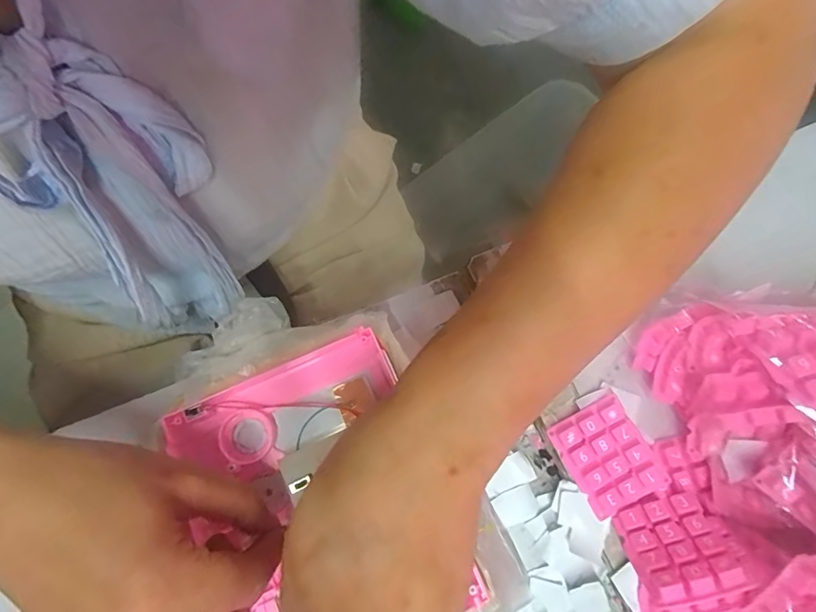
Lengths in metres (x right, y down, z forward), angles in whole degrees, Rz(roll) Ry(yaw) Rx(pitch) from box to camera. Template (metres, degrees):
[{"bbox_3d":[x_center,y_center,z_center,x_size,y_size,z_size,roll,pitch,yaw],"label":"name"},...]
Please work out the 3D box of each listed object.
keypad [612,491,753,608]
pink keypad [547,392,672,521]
[{"bbox_3d":[0.148,0.130,0.251,0.052,0.056,0.012,-19,115,7],"label":"keypad"},{"bbox_3d":[0.123,0.091,0.278,0.049,0.013,0.060,-27,76,-8],"label":"pink keypad"}]

